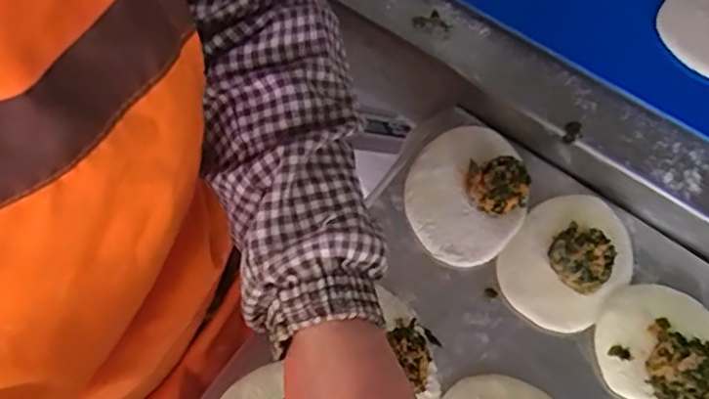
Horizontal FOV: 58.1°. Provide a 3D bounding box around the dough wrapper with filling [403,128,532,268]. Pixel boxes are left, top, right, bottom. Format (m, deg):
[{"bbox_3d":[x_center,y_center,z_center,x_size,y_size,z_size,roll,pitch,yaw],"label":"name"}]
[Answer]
[{"bbox_3d":[0.080,-0.010,0.457,0.082,0.030,0.105,-2,65,0],"label":"dough wrapper with filling"}]

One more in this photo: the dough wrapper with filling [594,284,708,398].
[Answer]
[{"bbox_3d":[0.203,0.094,0.413,0.086,0.028,0.079,0,65,0],"label":"dough wrapper with filling"}]

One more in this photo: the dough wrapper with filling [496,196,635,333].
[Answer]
[{"bbox_3d":[0.149,0.036,0.437,0.101,0.023,0.075,-42,71,-17],"label":"dough wrapper with filling"}]

